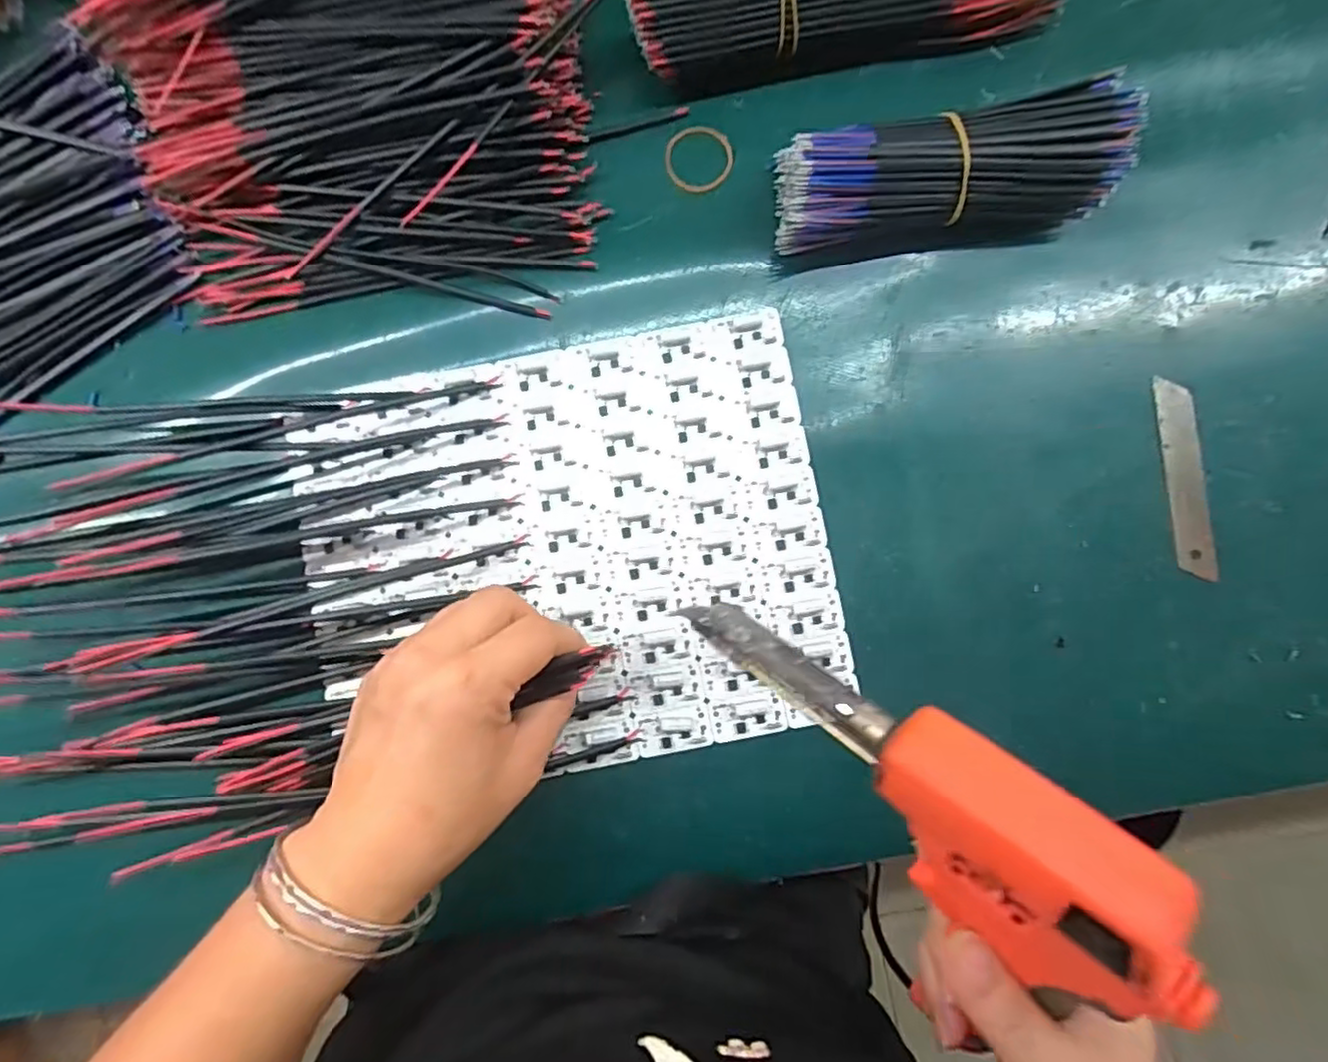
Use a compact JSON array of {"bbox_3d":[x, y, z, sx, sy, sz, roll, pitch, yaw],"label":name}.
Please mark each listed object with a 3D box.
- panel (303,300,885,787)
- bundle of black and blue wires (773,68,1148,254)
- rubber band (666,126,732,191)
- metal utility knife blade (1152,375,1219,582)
[{"bbox_3d":[-0.044,0.013,0.318,0.240,0.009,0.195,-11,87,0],"label":"panel"},{"bbox_3d":[0.127,-0.162,0.303,0.152,0.040,0.050,-5,87,1],"label":"bundle of black and blue wires"},{"bbox_3d":[0.017,-0.184,0.331,0.033,0.004,0.033,0,87,1],"label":"rubber band"},{"bbox_3d":[0.244,-0.025,0.314,0.017,0.004,0.093,-7,86,11],"label":"metal utility knife blade"}]

